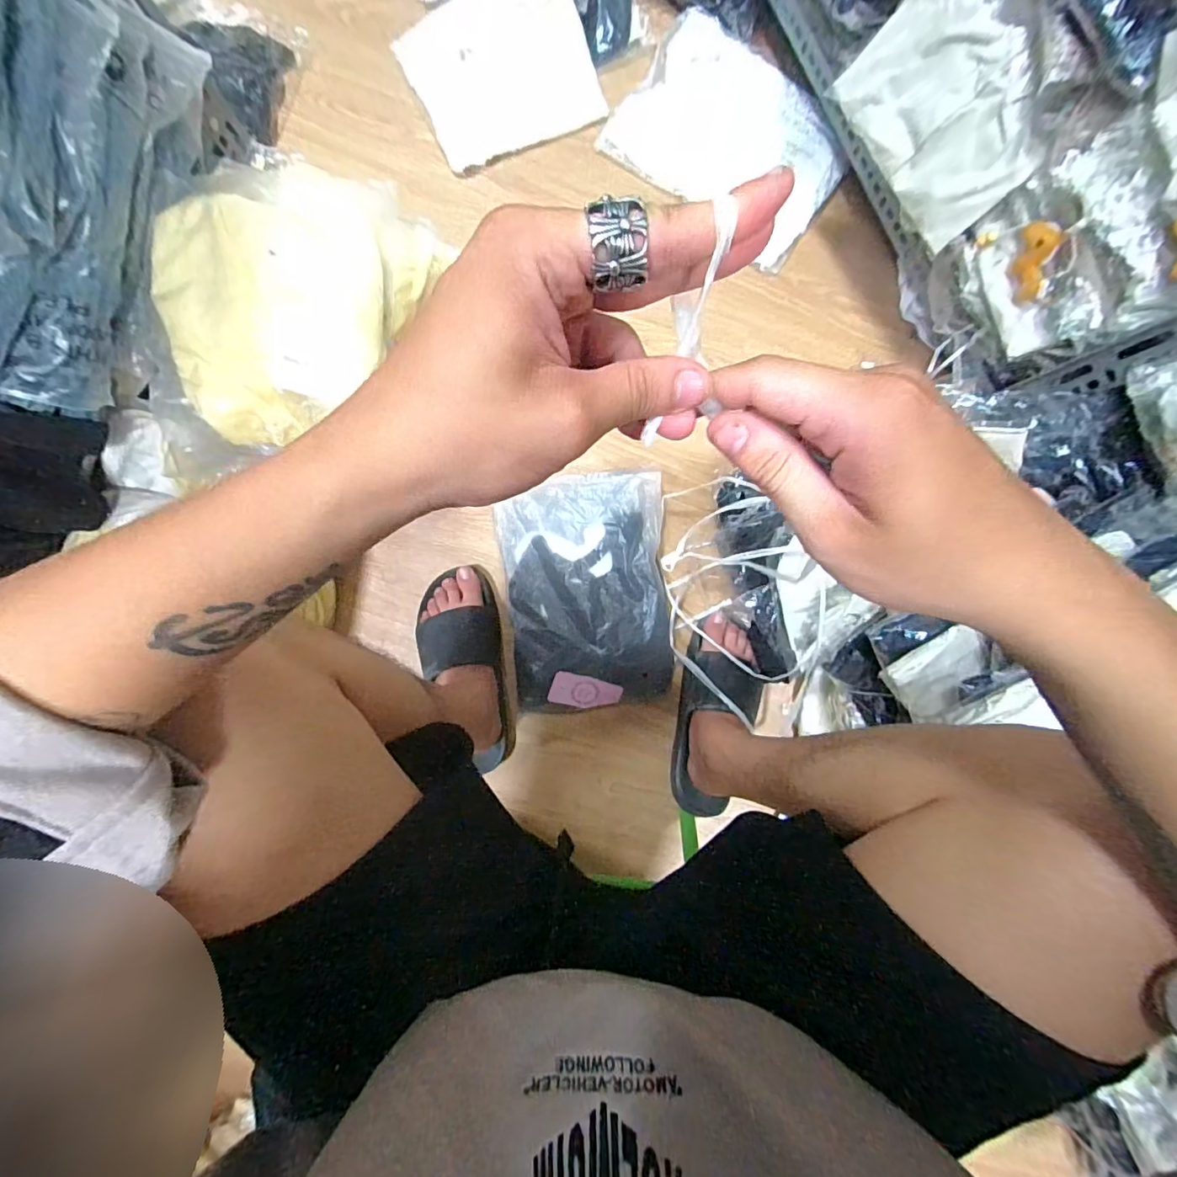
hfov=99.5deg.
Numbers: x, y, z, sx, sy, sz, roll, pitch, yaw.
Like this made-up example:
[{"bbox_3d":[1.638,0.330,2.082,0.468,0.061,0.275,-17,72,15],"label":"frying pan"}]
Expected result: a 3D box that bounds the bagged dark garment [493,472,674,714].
[{"bbox_3d":[-0.001,0.010,0.687,0.217,0.057,0.310,-6,91,-2],"label":"bagged dark garment"}]

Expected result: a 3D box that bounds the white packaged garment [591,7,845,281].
[{"bbox_3d":[0.208,-0.645,0.712,0.317,0.026,0.239,36,89,-2],"label":"white packaged garment"}]

